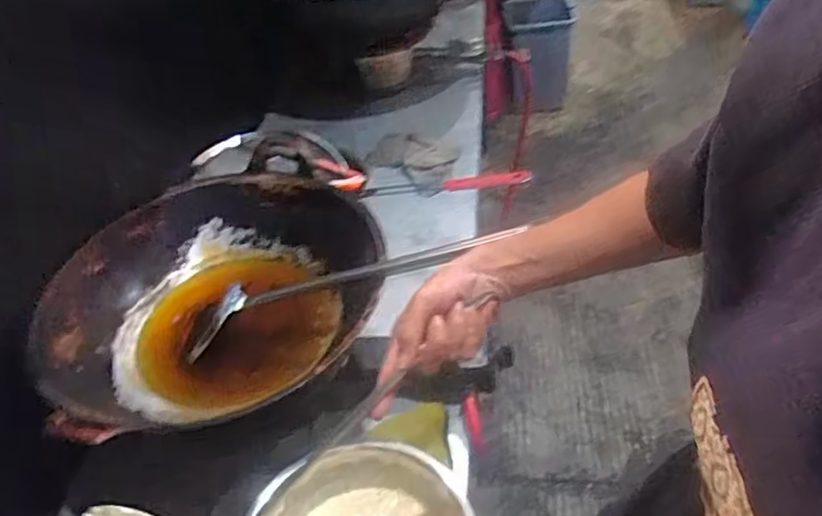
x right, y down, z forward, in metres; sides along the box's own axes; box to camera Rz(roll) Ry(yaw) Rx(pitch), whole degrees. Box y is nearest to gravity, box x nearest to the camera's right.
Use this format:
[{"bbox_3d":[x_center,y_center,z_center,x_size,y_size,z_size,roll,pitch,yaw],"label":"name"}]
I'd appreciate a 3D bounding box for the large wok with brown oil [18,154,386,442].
[{"bbox_3d":[-0.257,0.070,0.869,0.453,0.149,0.455,-17,43,-10],"label":"large wok with brown oil"}]

